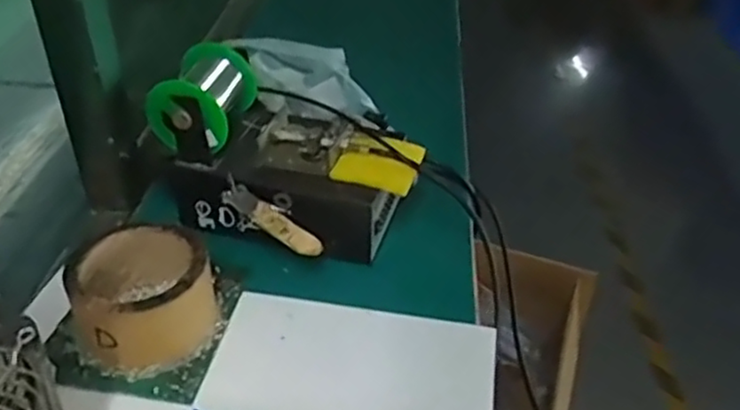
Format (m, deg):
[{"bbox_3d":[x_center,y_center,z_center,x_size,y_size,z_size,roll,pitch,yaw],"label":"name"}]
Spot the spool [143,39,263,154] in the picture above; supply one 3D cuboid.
[{"bbox_3d":[-0.138,-0.091,0.553,0.072,0.059,0.087,11,37,11],"label":"spool"}]

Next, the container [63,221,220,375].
[{"bbox_3d":[-0.161,0.063,0.478,0.093,0.059,0.090,2,38,-1],"label":"container"}]

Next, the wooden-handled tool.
[{"bbox_3d":[-0.078,0.011,0.528,0.093,0.016,0.017,34,45,9],"label":"wooden-handled tool"}]

